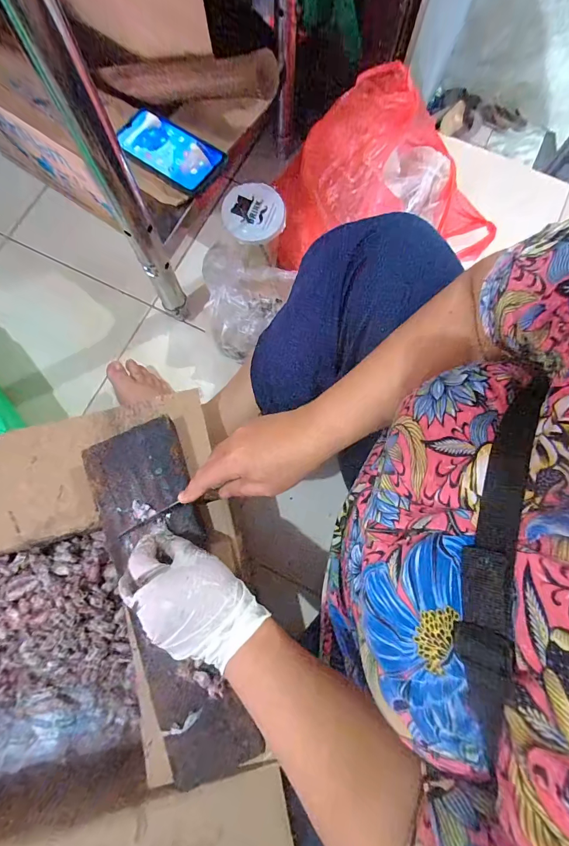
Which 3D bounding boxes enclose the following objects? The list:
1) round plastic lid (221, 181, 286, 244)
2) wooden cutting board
[{"bbox_3d":[-0.043,-0.295,0.511,0.086,0.010,0.078,-2,93,4],"label":"round plastic lid"},{"bbox_3d":[-0.114,0.168,0.373,0.097,0.015,0.341,-21,80,-6],"label":"wooden cutting board"}]

